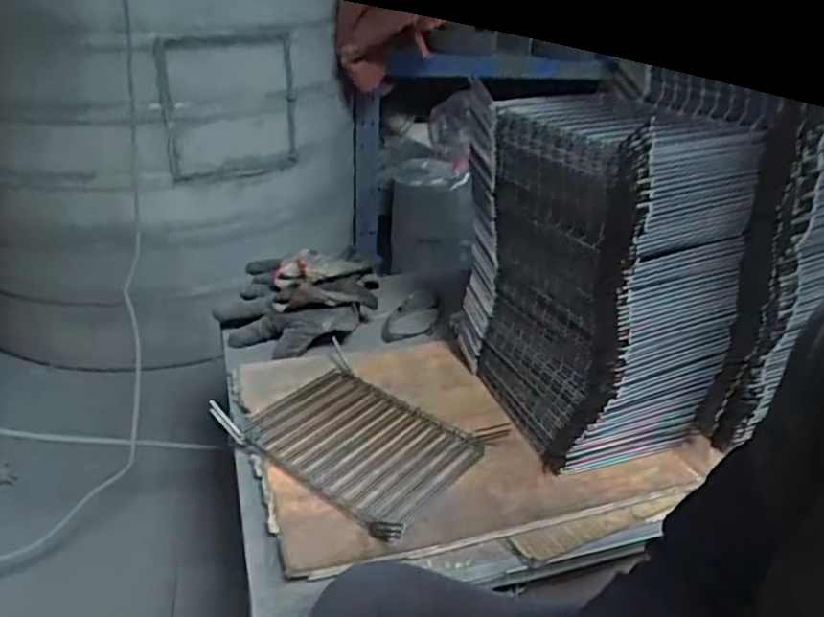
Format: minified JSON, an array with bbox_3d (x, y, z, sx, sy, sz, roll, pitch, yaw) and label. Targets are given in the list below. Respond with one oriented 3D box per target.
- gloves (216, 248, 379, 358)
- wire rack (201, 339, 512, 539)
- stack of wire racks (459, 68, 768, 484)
[{"bbox_3d":[-0.179,-0.019,1.026,0.245,0.106,0.192,-2,29,-10],"label":"gloves"},{"bbox_3d":[-0.062,0.150,0.803,0.262,0.035,0.229,21,33,29],"label":"wire rack"},{"bbox_3d":[0.228,-0.040,0.825,0.222,0.382,0.287,-11,32,-24],"label":"stack of wire racks"}]

